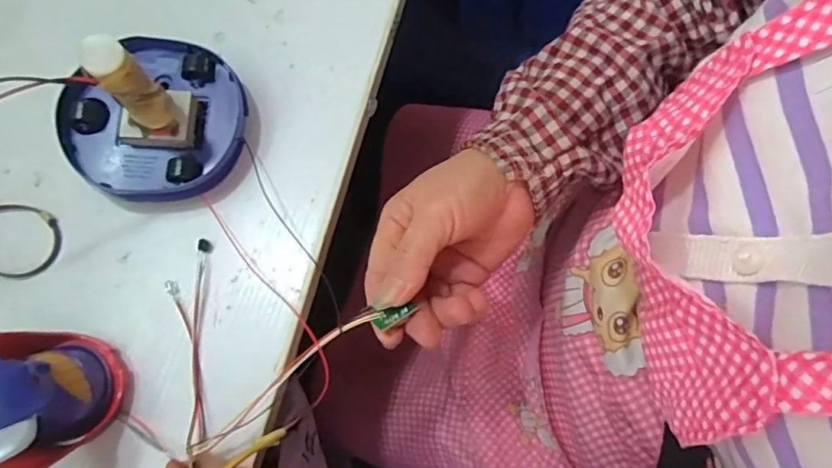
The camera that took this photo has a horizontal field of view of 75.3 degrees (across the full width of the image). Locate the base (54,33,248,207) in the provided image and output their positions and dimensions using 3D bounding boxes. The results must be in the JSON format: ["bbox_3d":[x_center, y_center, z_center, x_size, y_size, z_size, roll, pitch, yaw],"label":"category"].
[{"bbox_3d":[-0.159,-0.078,0.316,0.096,0.097,0.104,0,74,-1],"label":"base"}]

